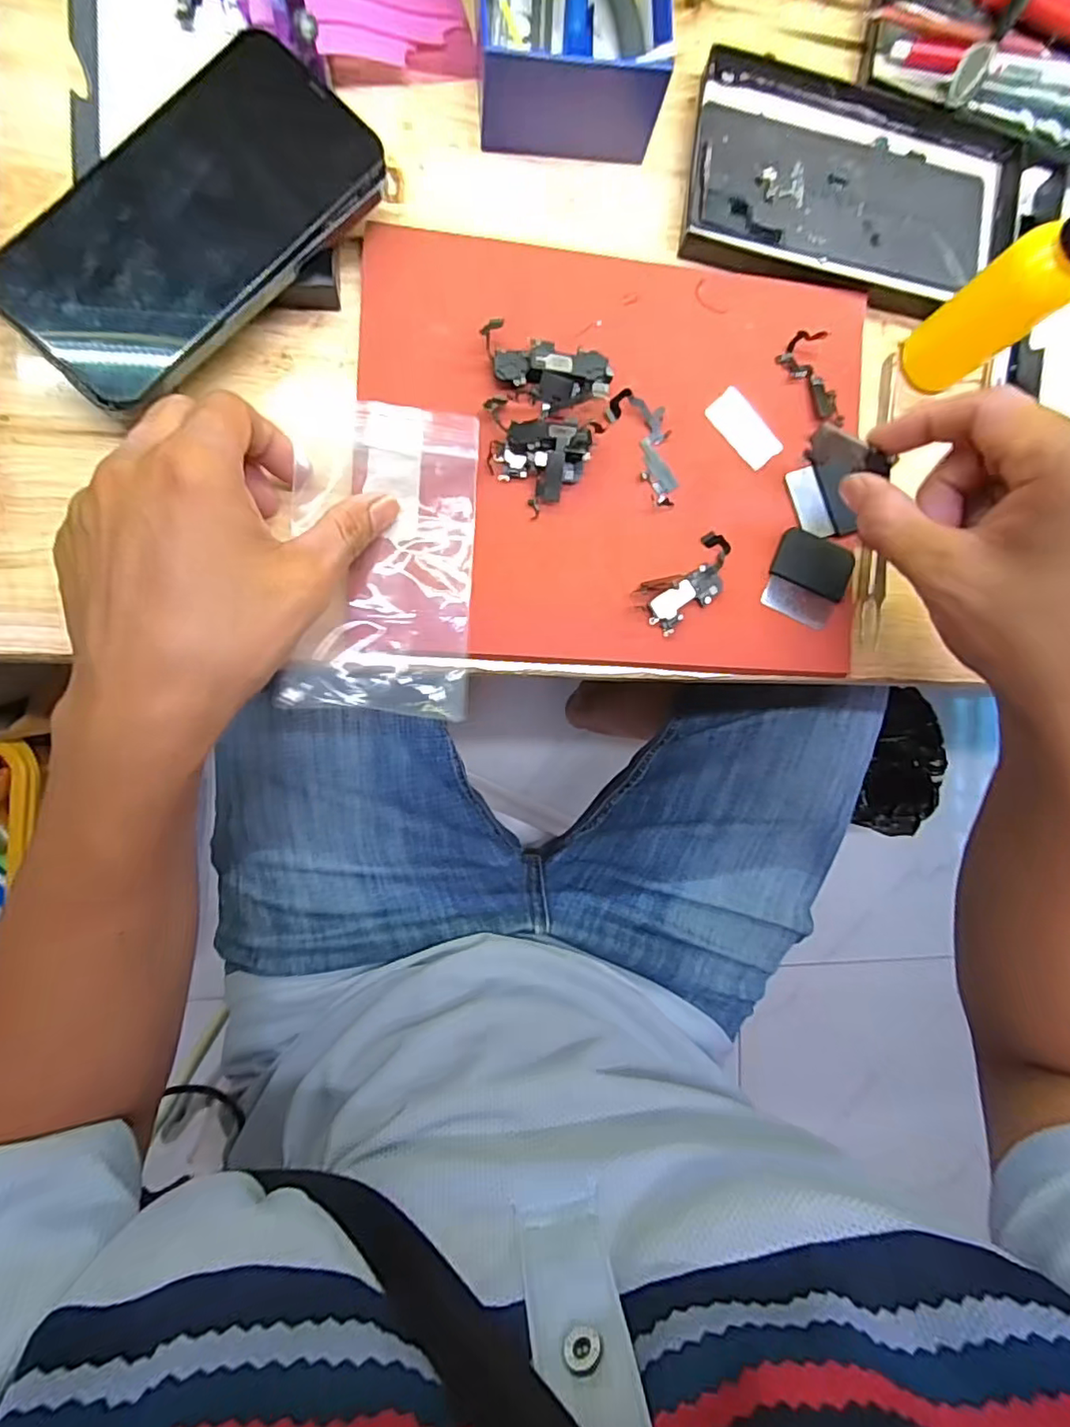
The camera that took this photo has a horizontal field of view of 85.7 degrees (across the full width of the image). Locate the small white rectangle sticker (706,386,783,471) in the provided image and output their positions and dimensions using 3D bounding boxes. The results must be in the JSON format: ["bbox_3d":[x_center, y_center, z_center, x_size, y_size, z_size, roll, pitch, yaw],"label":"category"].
[{"bbox_3d":[0.103,-0.140,0.282,0.020,0.004,0.039,-43,95,-4],"label":"small white rectangle sticker"}]

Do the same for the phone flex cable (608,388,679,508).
[{"bbox_3d":[0.056,-0.128,0.276,0.023,0.004,0.055,-29,94,-5],"label":"phone flex cable"}]

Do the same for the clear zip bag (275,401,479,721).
[{"bbox_3d":[-0.068,-0.070,0.256,0.080,0.014,0.137,2,86,-5],"label":"clear zip bag"}]

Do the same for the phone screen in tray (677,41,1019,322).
[{"bbox_3d":[0.165,-0.273,0.297,0.172,0.012,0.113,10,89,-7],"label":"phone screen in tray"}]

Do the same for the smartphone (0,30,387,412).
[{"bbox_3d":[-0.138,-0.198,0.232,0.078,0.007,0.157,44,85,-6],"label":"smartphone"}]

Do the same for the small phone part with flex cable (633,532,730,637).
[{"bbox_3d":[0.075,-0.063,0.278,0.053,0.007,0.027,-39,95,-4],"label":"small phone part with flex cable"}]

